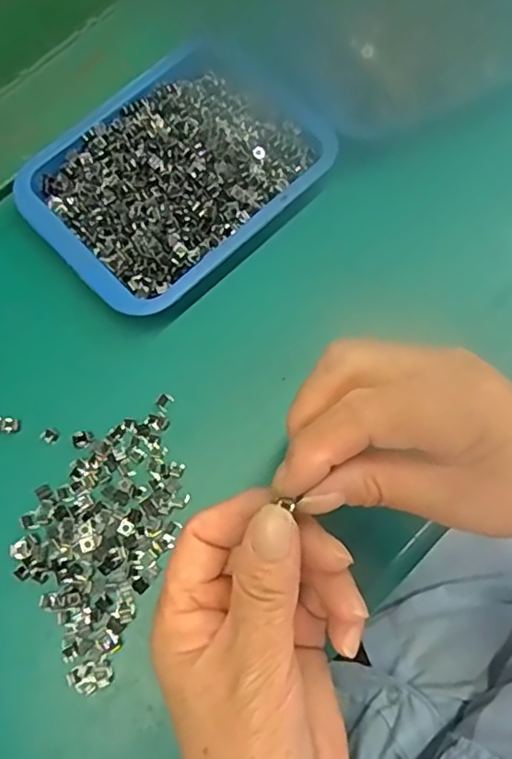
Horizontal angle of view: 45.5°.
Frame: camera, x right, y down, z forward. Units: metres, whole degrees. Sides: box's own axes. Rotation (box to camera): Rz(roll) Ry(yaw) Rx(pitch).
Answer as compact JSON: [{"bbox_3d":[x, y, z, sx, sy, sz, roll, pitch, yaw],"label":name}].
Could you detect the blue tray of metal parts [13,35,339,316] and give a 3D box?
[{"bbox_3d":[-0.044,-0.115,0.340,0.118,0.029,0.155,43,80,11],"label":"blue tray of metal parts"}]

